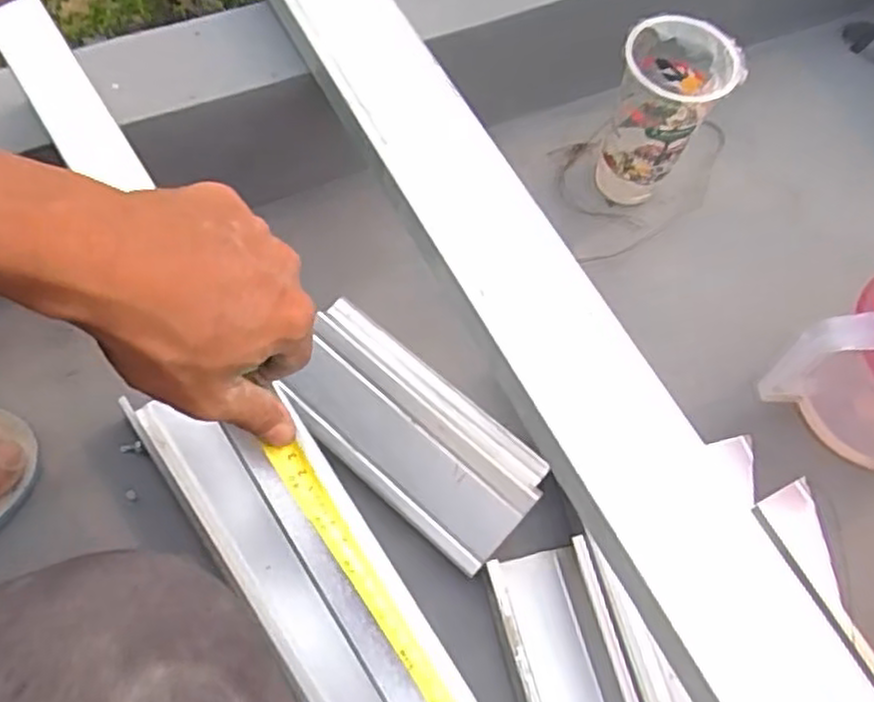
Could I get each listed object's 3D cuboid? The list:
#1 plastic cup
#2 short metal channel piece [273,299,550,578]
[{"bbox_3d":[0.189,-0.200,0.652,0.086,0.148,0.082,1,65,-3],"label":"plastic cup"},{"bbox_3d":[-0.023,0.054,0.561,0.218,0.031,0.103,41,69,14],"label":"short metal channel piece"}]

